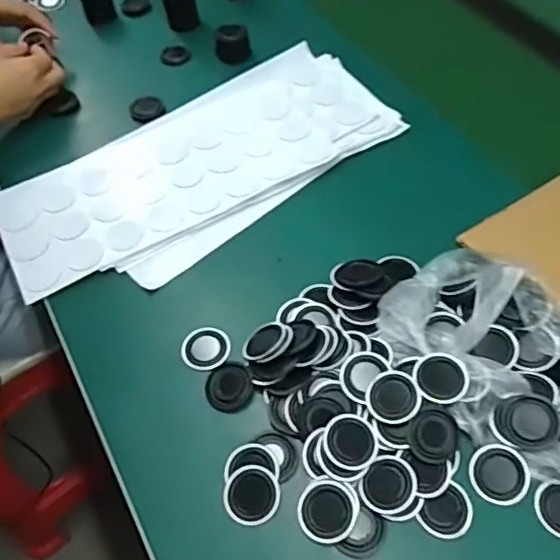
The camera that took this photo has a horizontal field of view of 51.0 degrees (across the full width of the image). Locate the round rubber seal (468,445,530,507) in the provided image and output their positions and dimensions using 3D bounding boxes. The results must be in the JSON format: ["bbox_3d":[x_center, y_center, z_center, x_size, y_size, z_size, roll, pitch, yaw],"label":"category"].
[{"bbox_3d":[0.152,0.135,0.406,0.038,0.004,0.038,-3,72,9],"label":"round rubber seal"}]

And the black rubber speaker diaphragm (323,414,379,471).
[{"bbox_3d":[0.050,0.115,0.417,0.037,0.008,0.037,-2,55,3],"label":"black rubber speaker diaphragm"}]

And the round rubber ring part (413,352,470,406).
[{"bbox_3d":[0.117,0.071,0.428,0.038,0.004,0.037,-2,55,3],"label":"round rubber ring part"}]

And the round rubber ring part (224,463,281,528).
[{"bbox_3d":[-0.019,0.150,0.410,0.037,0.004,0.039,-2,55,3],"label":"round rubber ring part"}]

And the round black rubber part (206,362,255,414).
[{"bbox_3d":[-0.039,0.082,0.456,0.037,0.004,0.040,-2,55,3],"label":"round black rubber part"}]

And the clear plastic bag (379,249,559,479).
[{"bbox_3d":[0.173,0.051,0.432,0.124,0.053,0.182,-32,59,-17],"label":"clear plastic bag"}]

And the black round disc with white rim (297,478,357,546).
[{"bbox_3d":[0.032,0.156,0.397,0.038,0.006,0.039,-2,55,3],"label":"black round disc with white rim"}]

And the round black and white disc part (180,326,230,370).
[{"bbox_3d":[-0.061,0.056,0.482,0.038,0.004,0.039,-2,55,3],"label":"round black and white disc part"}]

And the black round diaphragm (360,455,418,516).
[{"bbox_3d":[0.075,0.141,0.402,0.035,0.008,0.037,-2,55,3],"label":"black round diaphragm"}]

